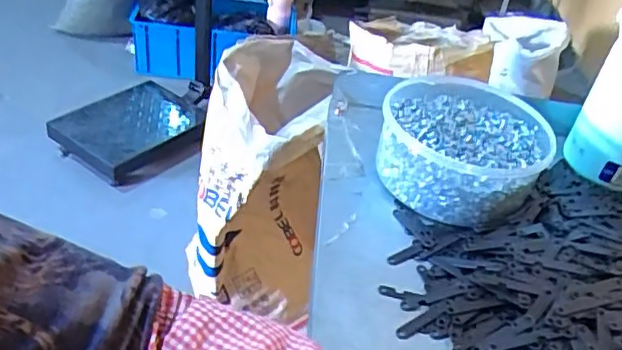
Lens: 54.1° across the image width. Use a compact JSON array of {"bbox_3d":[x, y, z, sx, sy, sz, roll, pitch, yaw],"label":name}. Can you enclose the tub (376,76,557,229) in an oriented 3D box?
[{"bbox_3d":[0.139,-0.027,0.561,0.142,0.066,0.150,4,37,-3],"label":"tub"}]

